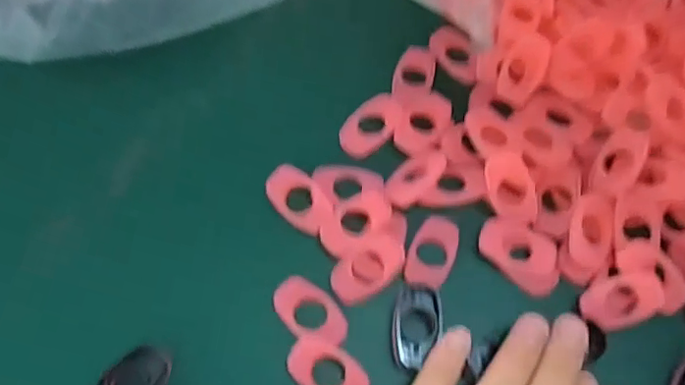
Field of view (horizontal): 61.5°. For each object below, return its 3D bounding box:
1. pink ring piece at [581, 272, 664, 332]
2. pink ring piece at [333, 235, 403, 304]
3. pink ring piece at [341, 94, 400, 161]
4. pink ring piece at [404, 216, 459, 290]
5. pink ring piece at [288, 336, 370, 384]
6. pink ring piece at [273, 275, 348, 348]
[{"bbox_3d":[0.115,0.044,0.235,0.032,0.007,0.021,-18,67,-11],"label":"pink ring piece"},{"bbox_3d":[0.011,0.031,0.238,0.033,0.004,0.018,-37,71,-18],"label":"pink ring piece"},{"bbox_3d":[0.013,-0.032,0.266,0.021,0.004,0.036,40,69,15],"label":"pink ring piece"},{"bbox_3d":[0.038,0.025,0.246,0.020,0.004,0.033,19,65,6],"label":"pink ring piece"},{"bbox_3d":[-0.005,0.069,0.220,0.033,0.004,0.020,36,68,14],"label":"pink ring piece"},{"bbox_3d":[-0.013,0.048,0.229,0.033,0.004,0.019,38,68,14],"label":"pink ring piece"}]

